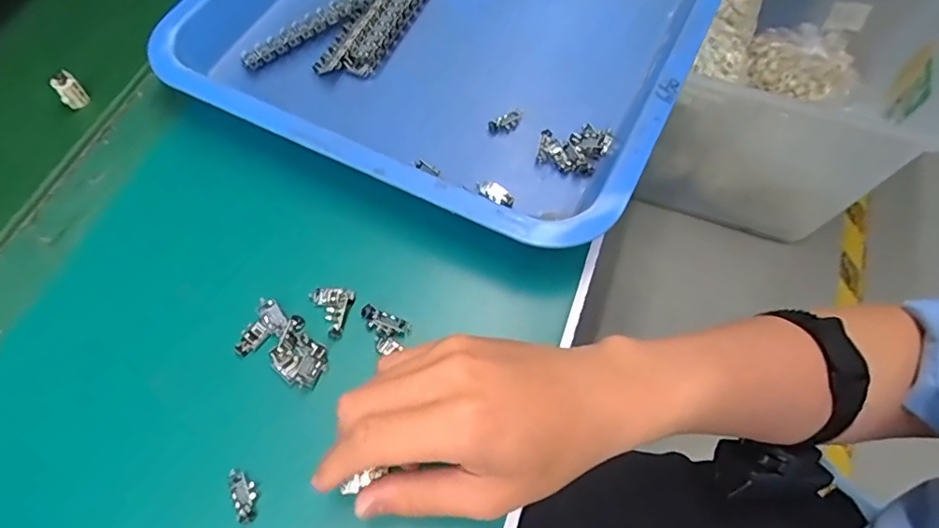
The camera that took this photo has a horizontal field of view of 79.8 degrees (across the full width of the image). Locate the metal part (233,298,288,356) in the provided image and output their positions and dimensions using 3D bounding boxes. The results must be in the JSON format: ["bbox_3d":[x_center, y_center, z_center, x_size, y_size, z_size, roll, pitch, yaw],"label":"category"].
[{"bbox_3d":[-0.120,0.038,0.323,0.019,0.009,0.034,31,67,15],"label":"metal part"}]

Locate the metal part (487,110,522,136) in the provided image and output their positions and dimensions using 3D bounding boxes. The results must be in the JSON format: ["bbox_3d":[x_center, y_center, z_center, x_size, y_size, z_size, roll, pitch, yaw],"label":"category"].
[{"bbox_3d":[0.025,-0.097,0.390,0.026,0.009,0.013,-39,69,-18],"label":"metal part"}]

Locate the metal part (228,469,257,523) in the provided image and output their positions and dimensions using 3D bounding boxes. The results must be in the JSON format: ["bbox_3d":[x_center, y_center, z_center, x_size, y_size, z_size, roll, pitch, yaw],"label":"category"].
[{"bbox_3d":[-0.115,0.118,0.287,0.013,0.004,0.026,-15,64,-8],"label":"metal part"}]

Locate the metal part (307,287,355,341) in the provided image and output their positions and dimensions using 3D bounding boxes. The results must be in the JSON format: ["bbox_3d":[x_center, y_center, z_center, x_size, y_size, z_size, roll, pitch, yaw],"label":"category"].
[{"bbox_3d":[-0.084,0.027,0.331,0.027,0.004,0.030,13,63,7],"label":"metal part"}]

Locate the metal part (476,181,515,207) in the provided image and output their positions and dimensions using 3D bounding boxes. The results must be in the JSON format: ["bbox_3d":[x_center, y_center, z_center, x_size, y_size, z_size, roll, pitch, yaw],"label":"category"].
[{"bbox_3d":[0.017,-0.047,0.367,0.028,0.008,0.011,36,68,17],"label":"metal part"}]

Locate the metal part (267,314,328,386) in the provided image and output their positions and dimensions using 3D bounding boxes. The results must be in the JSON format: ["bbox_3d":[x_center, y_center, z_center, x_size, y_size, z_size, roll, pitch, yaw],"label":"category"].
[{"bbox_3d":[-0.096,0.050,0.317,0.036,0.004,0.029,36,68,17],"label":"metal part"}]

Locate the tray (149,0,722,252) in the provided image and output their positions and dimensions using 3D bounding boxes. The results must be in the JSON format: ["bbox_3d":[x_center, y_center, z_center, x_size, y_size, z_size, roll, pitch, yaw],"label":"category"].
[{"bbox_3d":[0.015,-0.231,0.449,0.347,0.048,0.438,25,65,12],"label":"tray"}]

